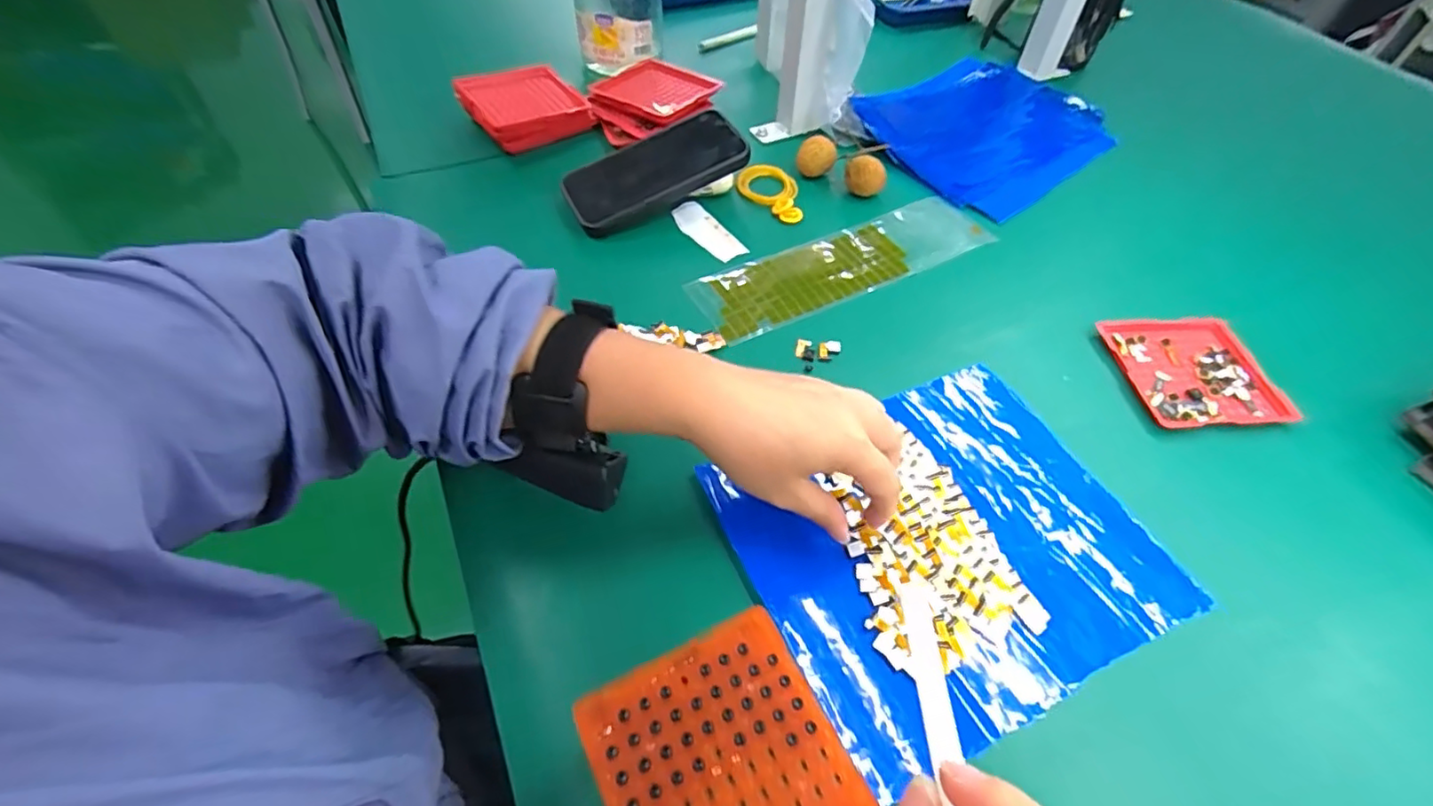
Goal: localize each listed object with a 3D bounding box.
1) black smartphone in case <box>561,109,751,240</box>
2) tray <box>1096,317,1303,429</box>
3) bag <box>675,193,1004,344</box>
[{"bbox_3d":[-0.054,-0.202,0.523,0.157,0.017,0.078,-28,61,-9],"label":"black smartphone in case"},{"bbox_3d":[0.343,-0.026,0.436,0.095,0.010,0.100,-2,52,-3],"label":"tray"},{"bbox_3d":[0.108,-0.119,0.501,0.266,0.007,0.075,-24,56,-19],"label":"bag"}]

